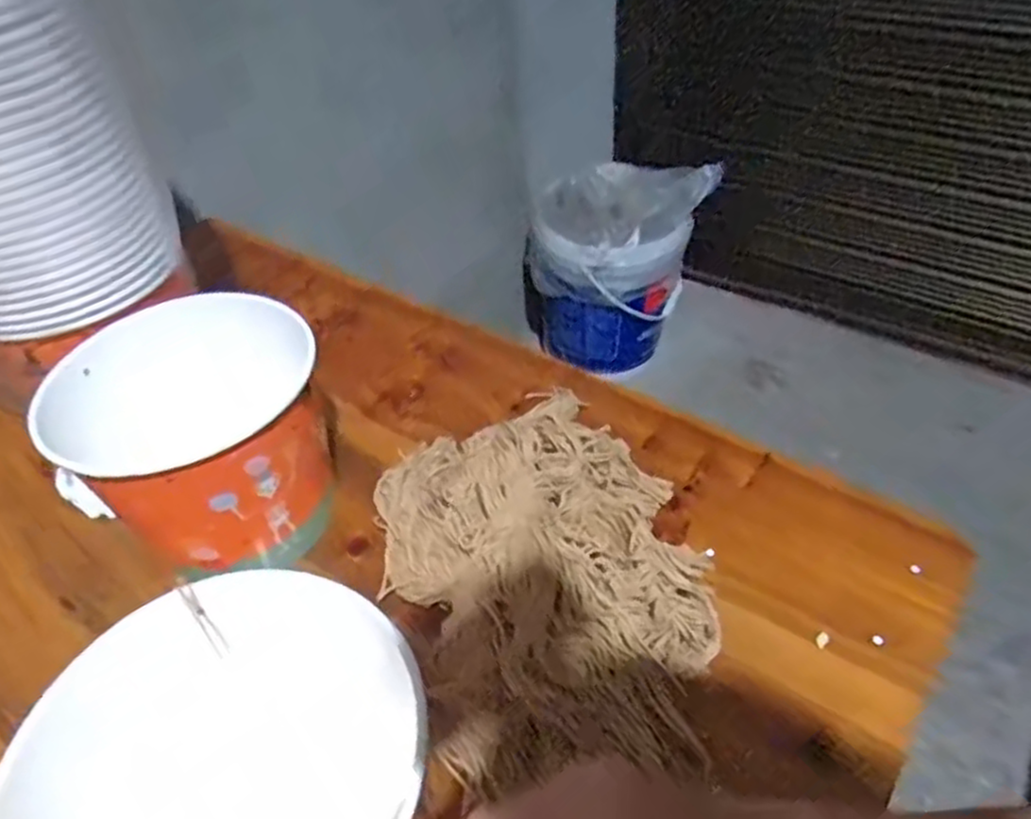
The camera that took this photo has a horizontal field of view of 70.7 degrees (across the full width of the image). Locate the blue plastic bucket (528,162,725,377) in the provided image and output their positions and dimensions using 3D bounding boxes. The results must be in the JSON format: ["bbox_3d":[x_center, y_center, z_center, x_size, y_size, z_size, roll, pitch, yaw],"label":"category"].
[{"bbox_3d":[0.195,-0.285,1.548,0.305,0.361,0.323,-2,43,2],"label":"blue plastic bucket"}]

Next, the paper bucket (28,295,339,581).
[{"bbox_3d":[-0.203,0.026,0.488,0.139,0.140,0.145,-2,43,2],"label":"paper bucket"}]

